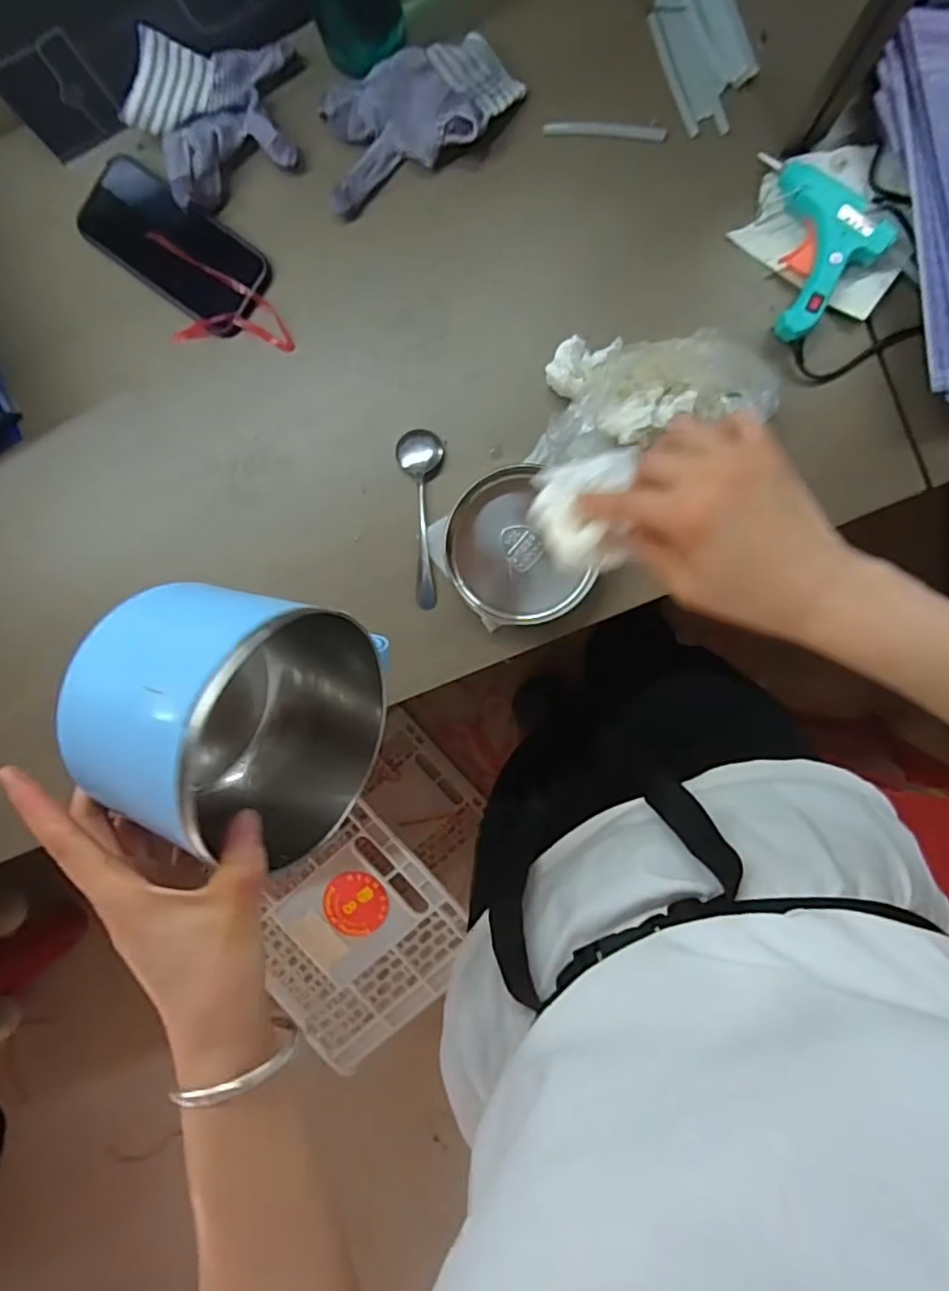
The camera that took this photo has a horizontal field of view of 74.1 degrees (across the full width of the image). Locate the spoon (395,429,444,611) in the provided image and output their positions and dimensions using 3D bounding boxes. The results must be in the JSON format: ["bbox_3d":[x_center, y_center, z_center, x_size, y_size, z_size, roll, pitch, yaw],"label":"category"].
[{"bbox_3d":[-0.051,-0.112,0.555,0.040,0.012,0.156,3,94,5],"label":"spoon"}]

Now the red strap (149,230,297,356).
[{"bbox_3d":[-0.229,-0.290,0.550,0.142,0.020,0.068,32,96,3],"label":"red strap"}]

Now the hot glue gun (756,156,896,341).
[{"bbox_3d":[0.282,-0.320,0.500,0.083,0.029,0.141,-2,93,5],"label":"hot glue gun"}]

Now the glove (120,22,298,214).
[{"bbox_3d":[-0.207,-0.443,0.519,0.143,0.052,0.113,-32,90,6],"label":"glove"}]

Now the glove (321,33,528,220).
[{"bbox_3d":[-0.048,-0.436,0.516,0.169,0.040,0.086,-20,92,6],"label":"glove"}]

